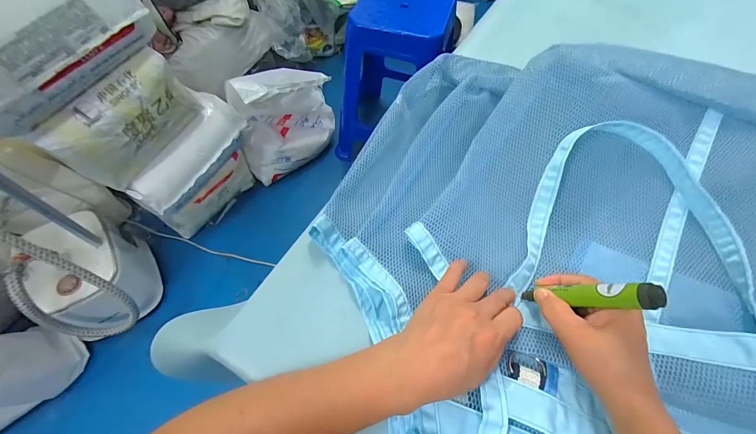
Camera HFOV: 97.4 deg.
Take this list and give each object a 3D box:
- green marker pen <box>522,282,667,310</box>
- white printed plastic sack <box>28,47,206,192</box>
[{"bbox_3d":[0.171,0.066,0.277,0.013,0.109,0.017,40,62,-16],"label":"green marker pen"},{"bbox_3d":[-0.594,-0.226,0.811,0.078,0.218,0.318,29,70,18],"label":"white printed plastic sack"}]

